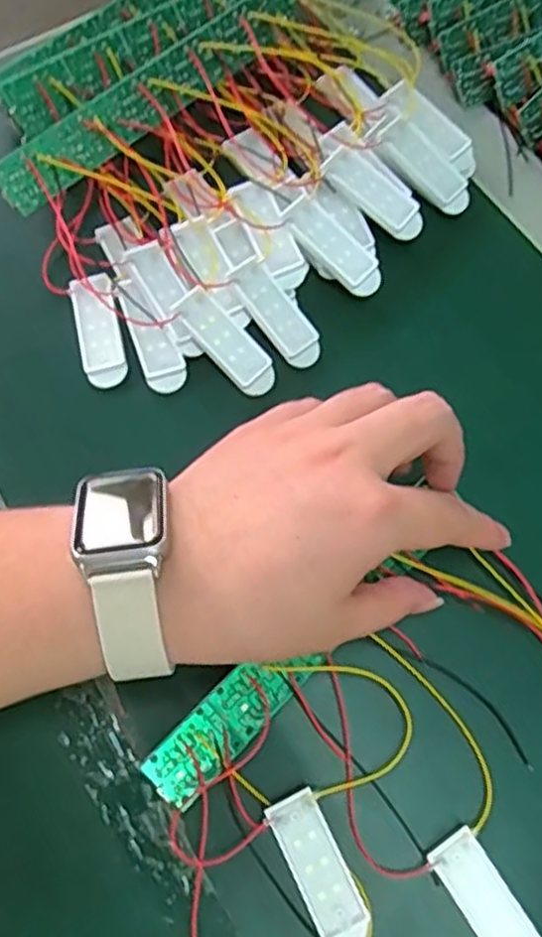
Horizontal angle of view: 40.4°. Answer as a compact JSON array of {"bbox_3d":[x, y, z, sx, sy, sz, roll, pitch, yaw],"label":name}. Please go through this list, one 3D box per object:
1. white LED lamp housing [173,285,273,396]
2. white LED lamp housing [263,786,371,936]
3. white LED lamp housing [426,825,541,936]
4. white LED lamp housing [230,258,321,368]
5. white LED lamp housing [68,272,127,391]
[{"bbox_3d":[-0.020,-0.060,0.352,0.022,0.008,0.057,-43,92,-15],"label":"white LED lamp housing"},{"bbox_3d":[0.019,0.154,0.282,0.021,0.004,0.057,-25,73,-10],"label":"white LED lamp housing"},{"bbox_3d":[0.084,0.168,0.280,0.020,0.006,0.056,-31,74,-12],"label":"white LED lamp housing"},{"bbox_3d":[0.004,-0.075,0.358,0.022,0.007,0.056,-35,89,-13],"label":"white LED lamp housing"},{"bbox_3d":[-0.084,-0.068,0.357,0.020,0.012,0.056,-13,71,-6],"label":"white LED lamp housing"}]

